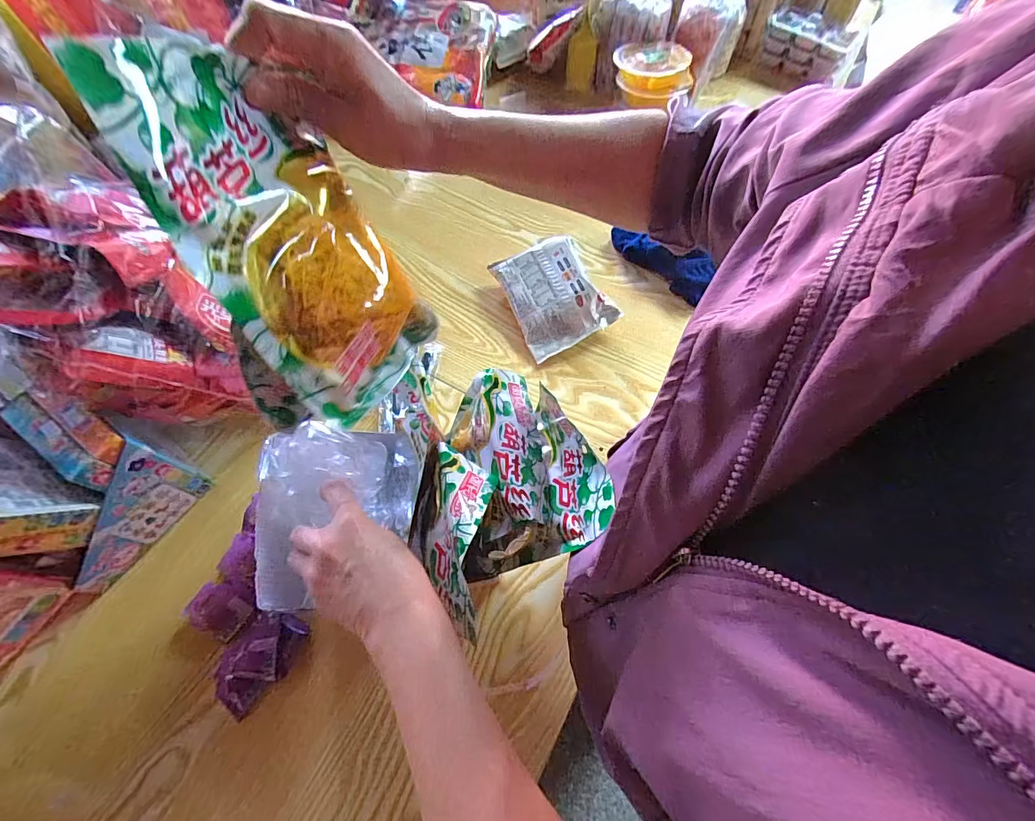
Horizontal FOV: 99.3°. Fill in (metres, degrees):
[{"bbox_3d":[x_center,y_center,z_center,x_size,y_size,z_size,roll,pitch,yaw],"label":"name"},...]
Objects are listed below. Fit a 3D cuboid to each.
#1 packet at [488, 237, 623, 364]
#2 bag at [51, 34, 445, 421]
[{"bbox_3d":[0.054,-0.182,0.675,0.140,0.067,0.177,-24,66,-12],"label":"packet"},{"bbox_3d":[-0.136,-0.101,0.272,0.029,0.204,0.145,-6,34,32],"label":"bag"}]

